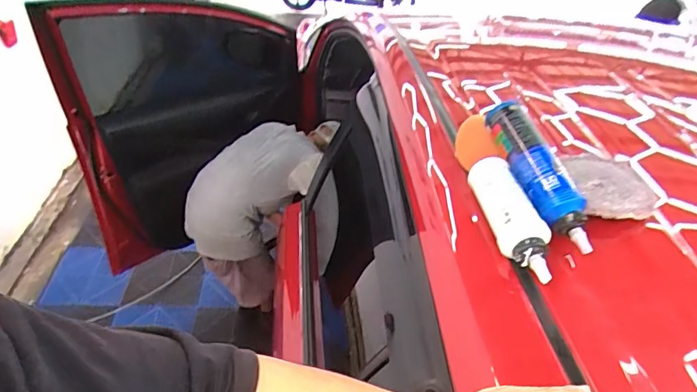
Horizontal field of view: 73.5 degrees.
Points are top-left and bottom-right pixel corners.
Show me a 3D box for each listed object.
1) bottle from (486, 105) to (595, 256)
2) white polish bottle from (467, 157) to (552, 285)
[{"bbox_3d":[0.261,-0.037,0.643,0.058,0.055,0.251,-8,57,-17],"label":"bottle"},{"bbox_3d":[0.209,0.026,0.607,0.056,0.048,0.196,-4,42,-12],"label":"white polish bottle"}]

